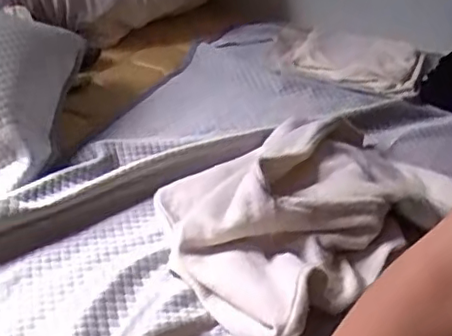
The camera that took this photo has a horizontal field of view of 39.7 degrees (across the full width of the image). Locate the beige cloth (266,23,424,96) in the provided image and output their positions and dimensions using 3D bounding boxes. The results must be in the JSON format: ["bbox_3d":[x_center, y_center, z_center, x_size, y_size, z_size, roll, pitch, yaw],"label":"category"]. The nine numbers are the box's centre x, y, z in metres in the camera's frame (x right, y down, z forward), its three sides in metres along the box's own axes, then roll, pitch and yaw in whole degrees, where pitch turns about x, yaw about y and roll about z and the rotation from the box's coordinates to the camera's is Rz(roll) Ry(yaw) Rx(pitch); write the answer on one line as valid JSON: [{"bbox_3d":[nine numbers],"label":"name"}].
[{"bbox_3d":[0.261,-0.246,1.383,0.328,0.040,0.260,13,33,15],"label":"beige cloth"}]

